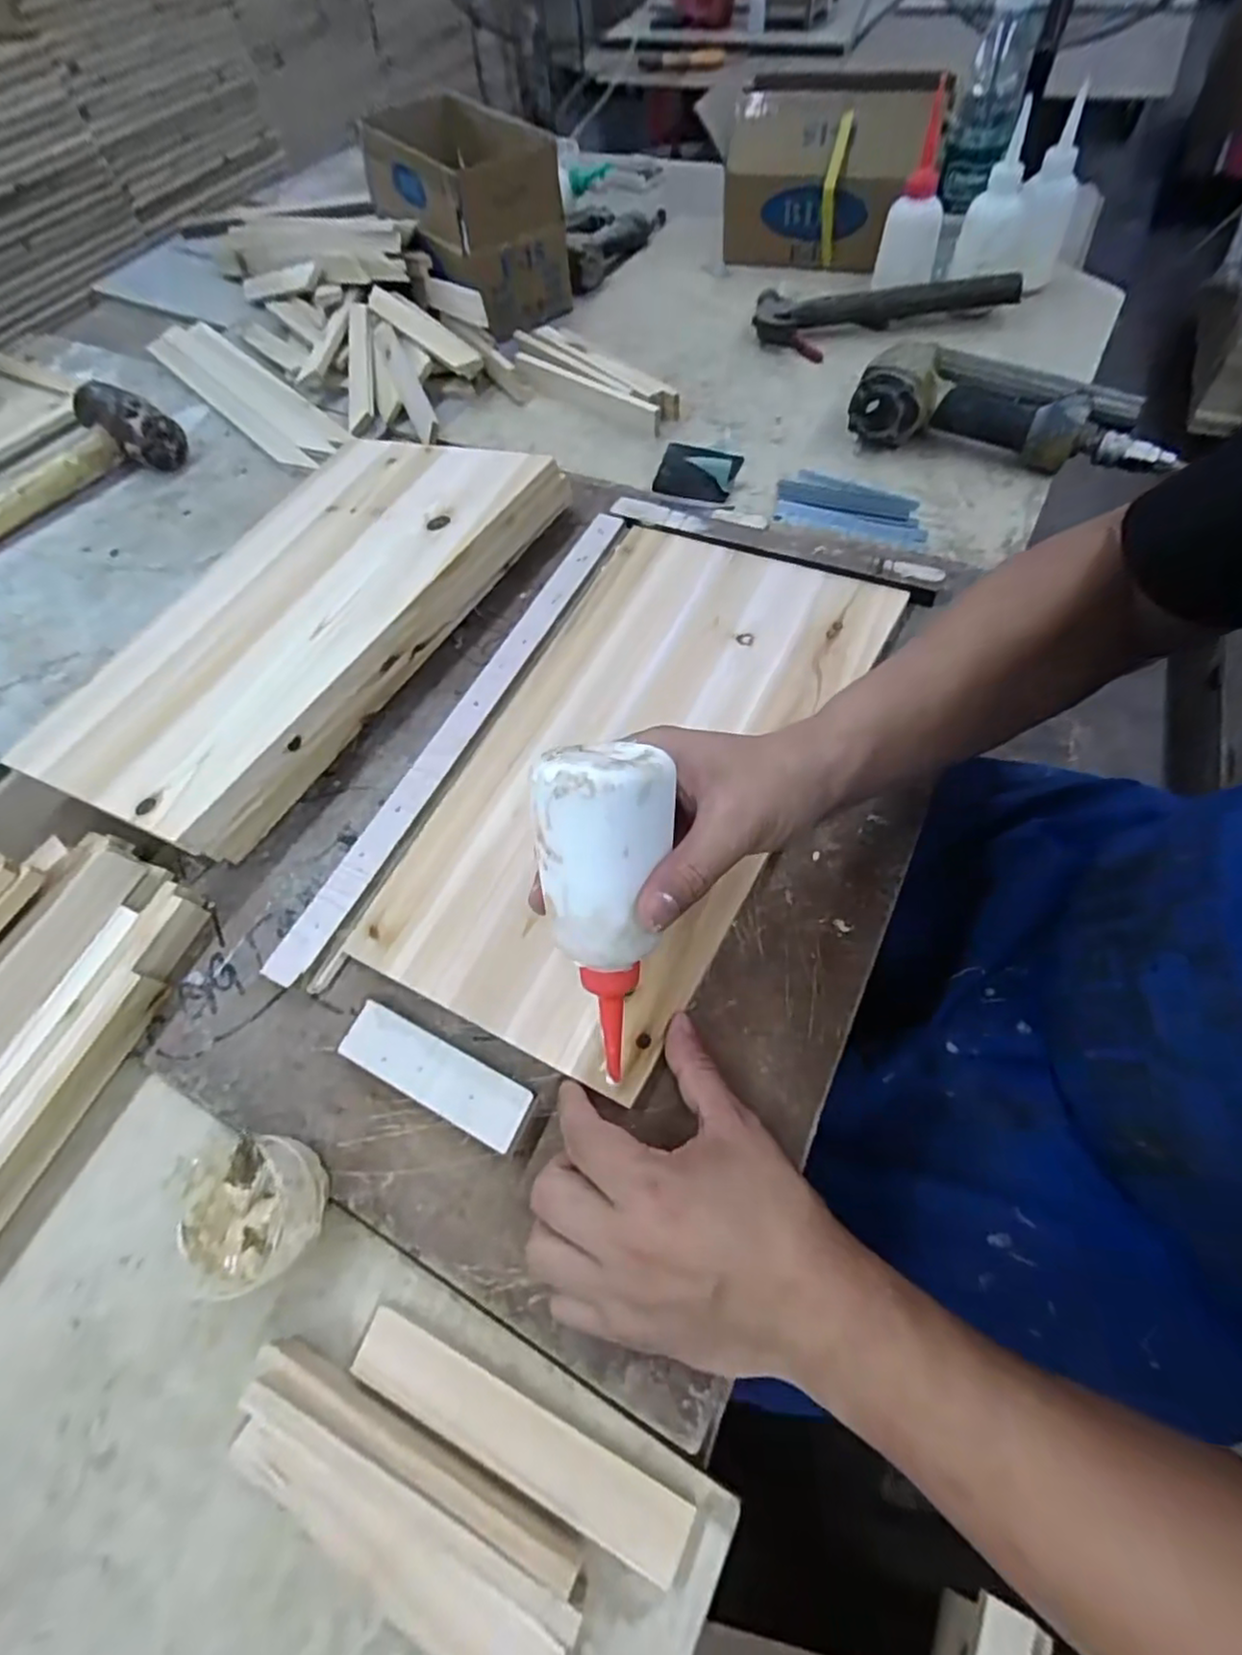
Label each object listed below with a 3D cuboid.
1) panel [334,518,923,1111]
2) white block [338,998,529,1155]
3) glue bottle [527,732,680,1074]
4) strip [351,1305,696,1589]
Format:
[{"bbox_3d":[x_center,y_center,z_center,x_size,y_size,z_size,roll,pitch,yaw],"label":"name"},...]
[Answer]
[{"bbox_3d":[0.016,-0.054,0.460,0.221,0.014,0.418,22,64,16],"label":"panel"},{"bbox_3d":[-0.099,0.133,0.359,0.110,0.016,0.032,23,63,17],"label":"white block"},{"bbox_3d":[-0.007,0.040,0.306,0.057,0.153,0.045,2,20,5],"label":"glue bottle"},{"bbox_3d":[-0.047,0.261,0.286,0.155,0.004,0.027,20,62,15],"label":"strip"}]

